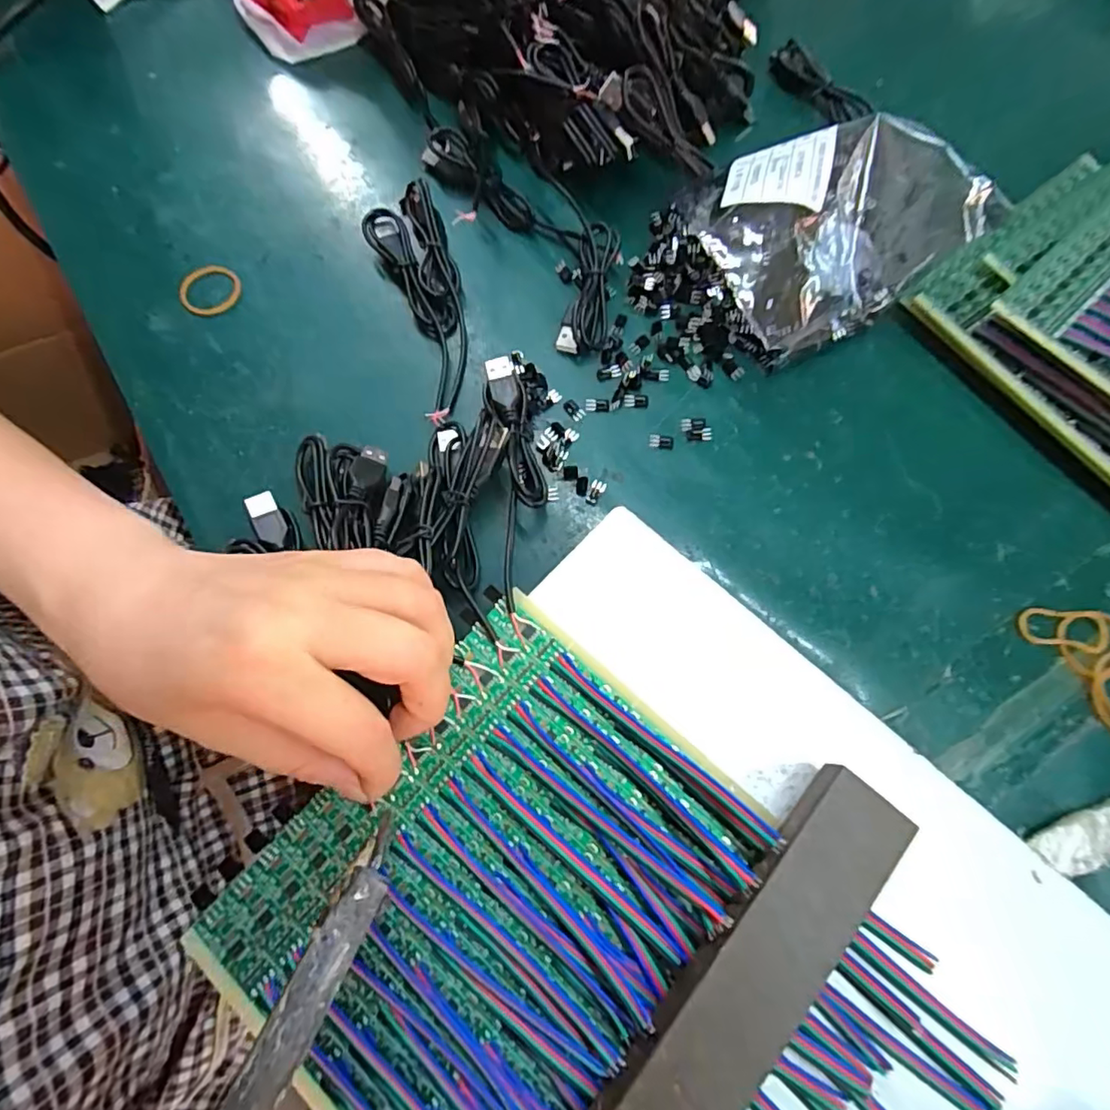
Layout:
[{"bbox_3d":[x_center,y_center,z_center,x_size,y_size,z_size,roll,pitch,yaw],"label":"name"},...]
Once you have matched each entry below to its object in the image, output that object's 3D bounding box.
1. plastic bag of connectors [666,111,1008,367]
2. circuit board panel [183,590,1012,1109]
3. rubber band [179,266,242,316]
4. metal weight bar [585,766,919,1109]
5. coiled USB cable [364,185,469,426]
[{"bbox_3d":[0.133,-0.172,0.301,0.124,0.052,0.111,-21,74,-6],"label":"plastic bag of connectors"},{"bbox_3d":[0.011,0.142,0.191,0.220,0.009,0.160,41,79,12],"label":"circuit board panel"},{"bbox_3d":[-0.191,-0.147,0.322,0.033,0.004,0.031,-28,75,-8],"label":"rubber band"},{"bbox_3d":[0.038,0.156,0.176,0.033,0.021,0.205,39,78,12],"label":"metal weight bar"},{"bbox_3d":[-0.068,-0.138,0.317,0.040,0.016,0.142,-18,73,-5],"label":"coiled USB cable"}]

